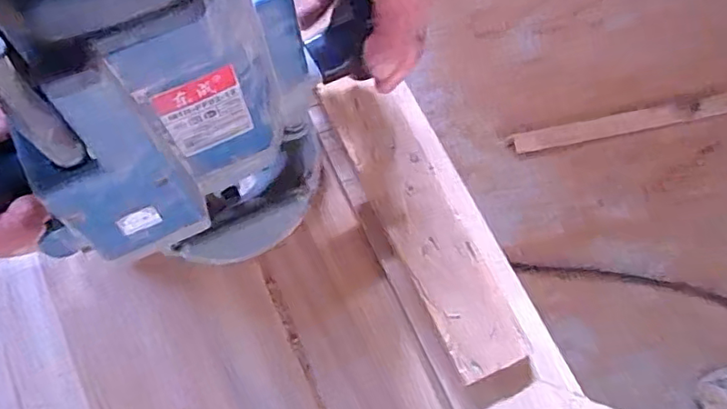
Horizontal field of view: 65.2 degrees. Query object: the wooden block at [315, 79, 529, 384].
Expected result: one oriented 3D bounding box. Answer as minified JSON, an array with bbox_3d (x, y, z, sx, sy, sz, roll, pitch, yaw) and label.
[{"bbox_3d":[0.040,0.009,0.429,0.054,0.023,0.243,-23,72,-10],"label":"wooden block"}]

